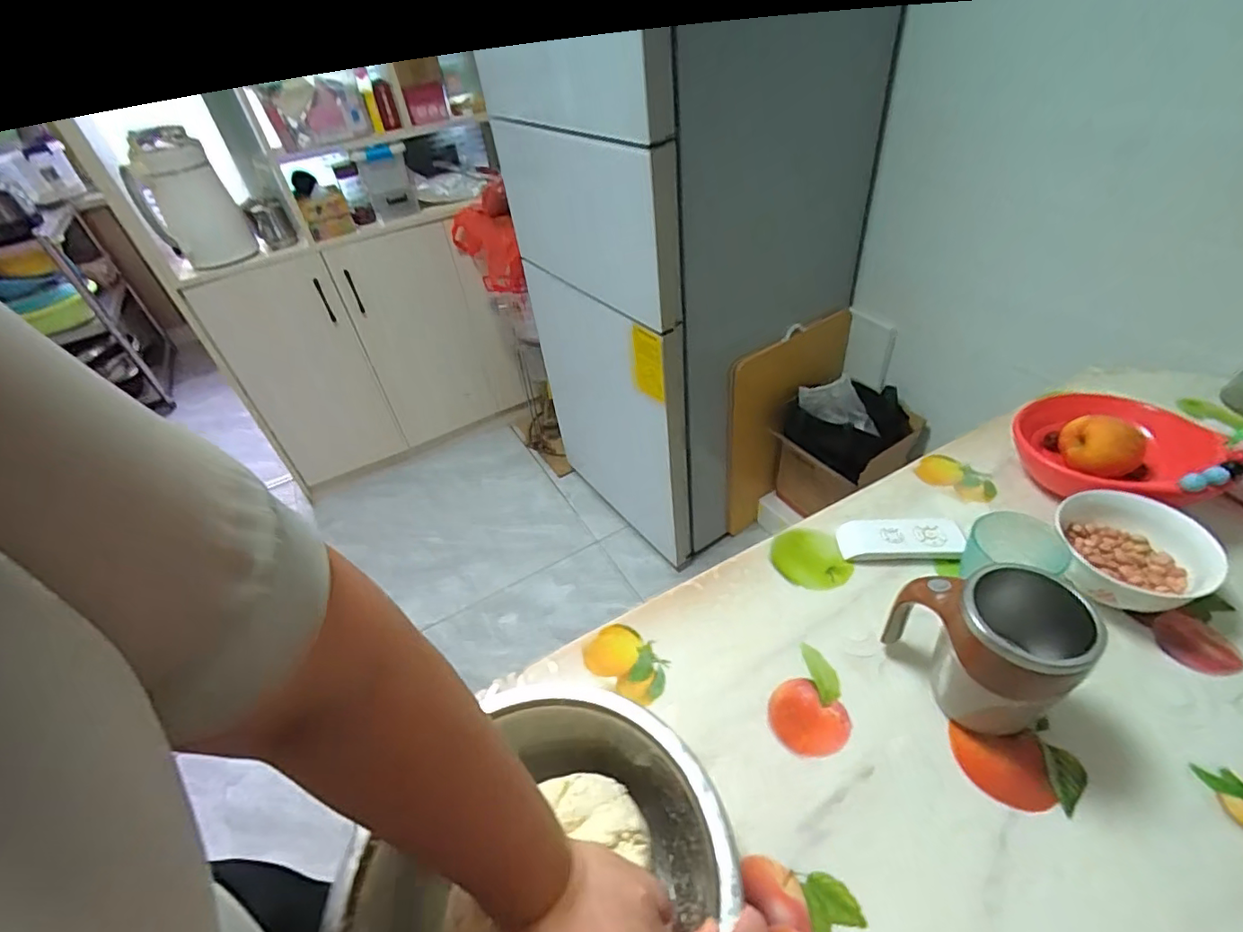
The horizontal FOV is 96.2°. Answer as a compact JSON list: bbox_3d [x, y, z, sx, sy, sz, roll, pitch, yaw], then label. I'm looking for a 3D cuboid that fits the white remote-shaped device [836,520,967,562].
[{"bbox_3d":[0.312,0.085,0.628,0.127,0.020,0.053,0,42,9],"label":"white remote-shaped device"}]

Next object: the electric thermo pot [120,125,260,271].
[{"bbox_3d":[-0.944,-0.573,1.211,0.168,0.275,0.132,-32,47,-25],"label":"electric thermo pot"}]

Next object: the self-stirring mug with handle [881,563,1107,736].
[{"bbox_3d":[0.289,0.151,0.461,0.129,0.138,0.077,20,48,28],"label":"self-stirring mug with handle"}]

